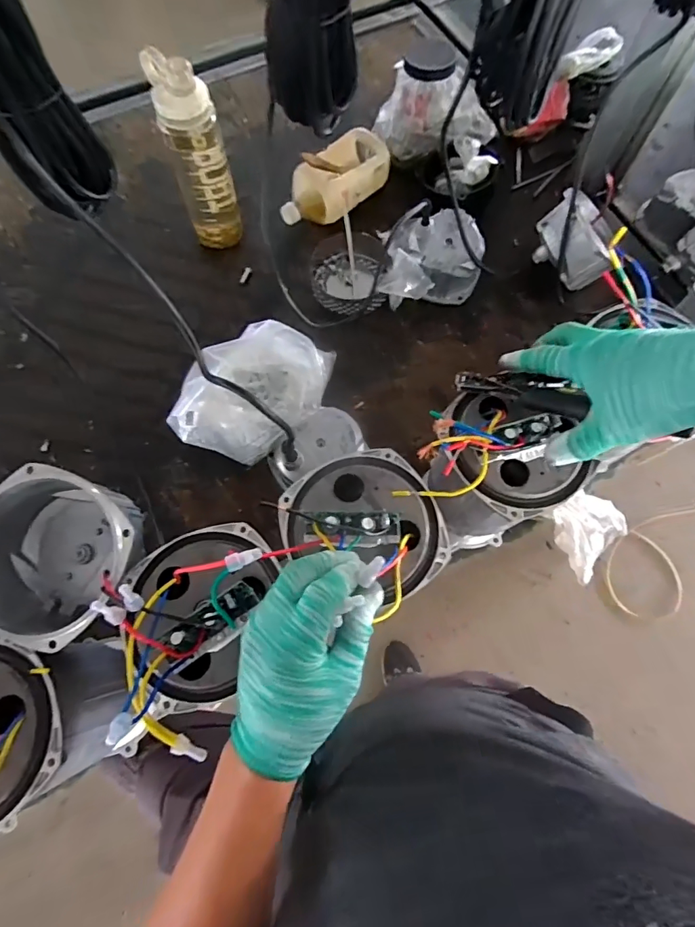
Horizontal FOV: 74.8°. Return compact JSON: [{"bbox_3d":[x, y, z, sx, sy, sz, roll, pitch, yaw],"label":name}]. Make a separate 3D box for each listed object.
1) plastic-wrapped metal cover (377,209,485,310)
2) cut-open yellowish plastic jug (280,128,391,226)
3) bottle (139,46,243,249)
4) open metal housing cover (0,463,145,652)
[{"bbox_3d":[0.135,-0.324,0.729,0.163,0.071,0.137,-2,72,-1],"label":"plastic-wrapped metal cover"},{"bbox_3d":[-0.025,-0.481,0.781,0.108,0.061,0.209,41,76,12],"label":"cut-open yellowish plastic jug"},{"bbox_3d":[-0.219,-0.451,0.676,0.081,0.248,0.080,-8,72,-3],"label":"bottle"},{"bbox_3d":[-0.247,0.085,0.397,0.131,0.089,0.130,18,73,6],"label":"open metal housing cover"}]

